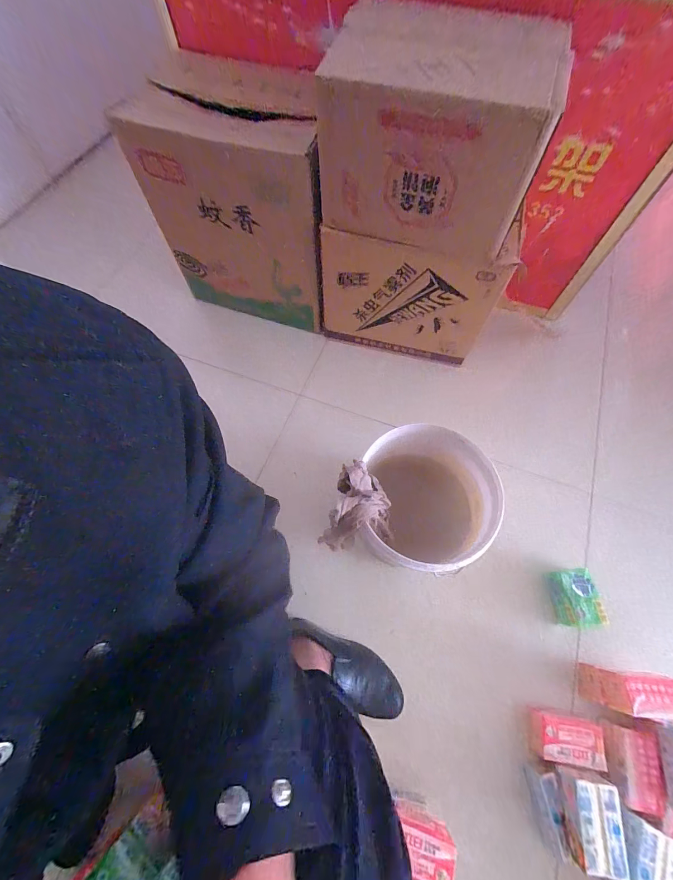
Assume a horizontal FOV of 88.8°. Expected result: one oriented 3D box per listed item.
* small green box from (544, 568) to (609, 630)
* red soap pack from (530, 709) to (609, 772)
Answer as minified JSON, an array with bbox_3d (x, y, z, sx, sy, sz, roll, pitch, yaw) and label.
[{"bbox_3d":[0.512,0.340,0.740,0.081,0.062,0.108,-5,66,-2],"label":"small green box"},{"bbox_3d":[0.425,0.555,0.641,0.121,0.054,0.073,7,66,3],"label":"red soap pack"}]

